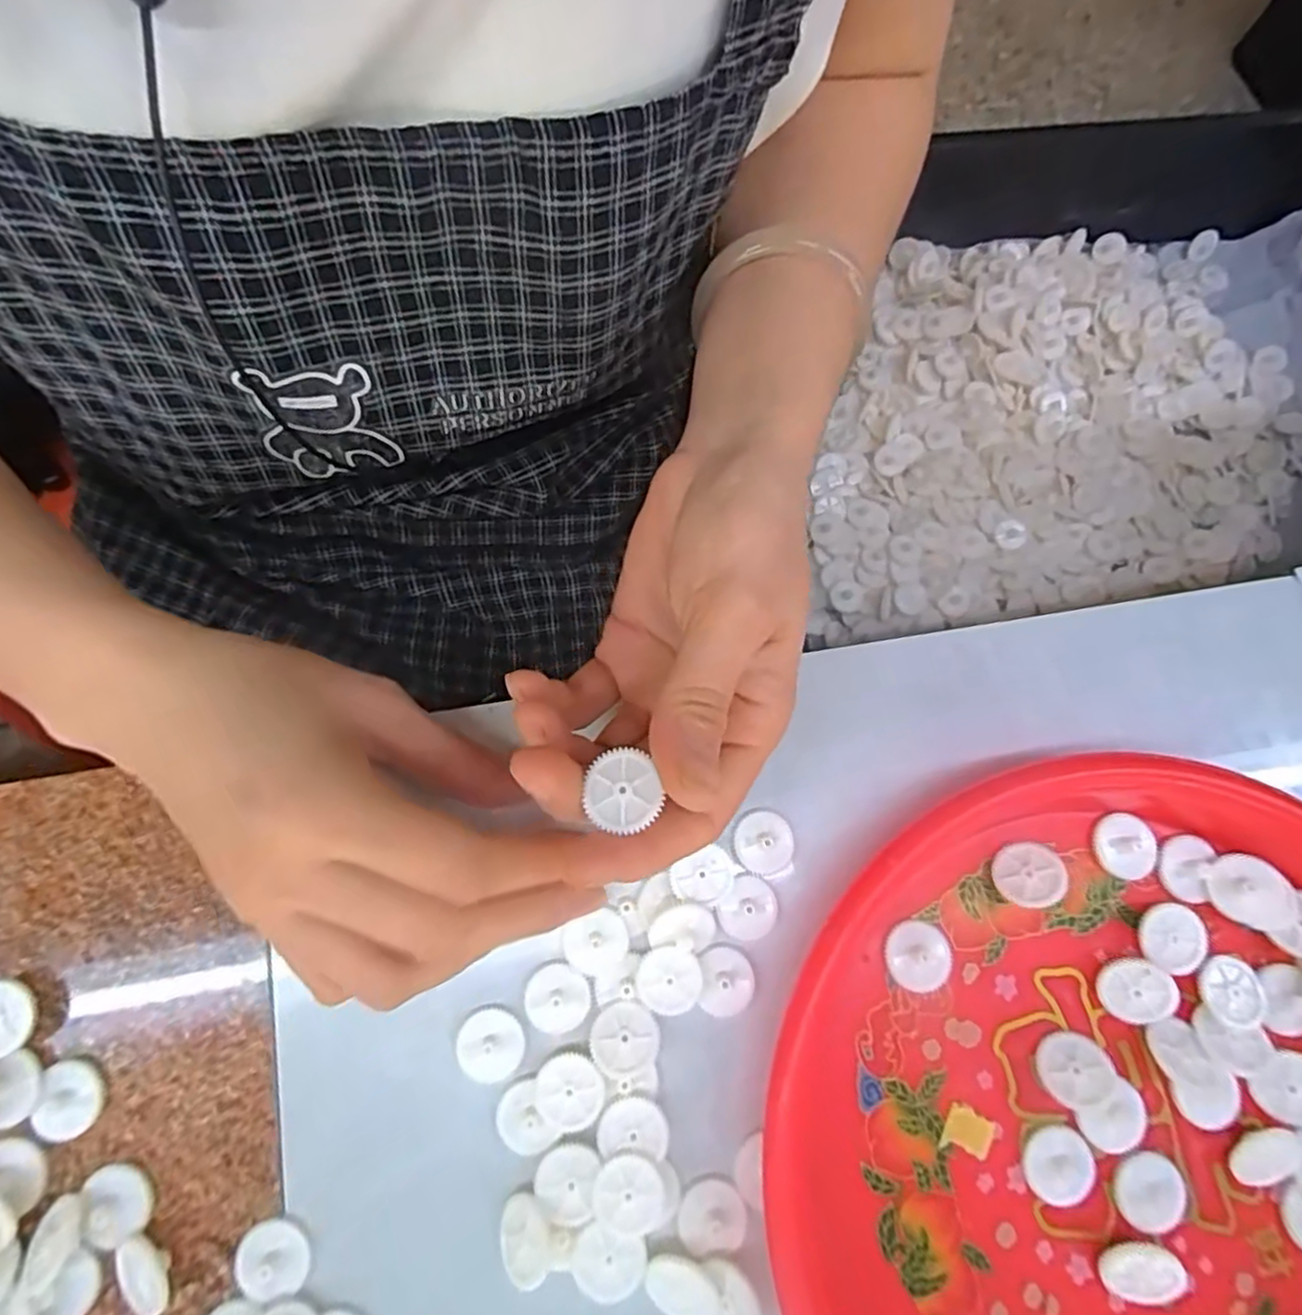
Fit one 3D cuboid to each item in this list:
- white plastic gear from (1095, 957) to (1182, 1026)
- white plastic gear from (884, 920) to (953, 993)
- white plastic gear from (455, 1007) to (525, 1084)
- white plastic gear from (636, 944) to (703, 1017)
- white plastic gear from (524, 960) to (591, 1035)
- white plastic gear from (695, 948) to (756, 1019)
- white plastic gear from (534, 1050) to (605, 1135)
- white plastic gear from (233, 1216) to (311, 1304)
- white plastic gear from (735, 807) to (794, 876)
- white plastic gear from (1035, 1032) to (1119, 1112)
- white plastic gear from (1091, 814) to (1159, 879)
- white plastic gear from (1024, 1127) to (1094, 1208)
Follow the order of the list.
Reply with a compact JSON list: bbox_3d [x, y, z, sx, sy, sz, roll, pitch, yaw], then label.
[{"bbox_3d":[0.160,0.110,0.229,0.023,0.005,0.022,-11,91,17],"label":"white plastic gear"},{"bbox_3d":[0.089,0.100,0.233,0.021,0.004,0.021,9,77,0],"label":"white plastic gear"},{"bbox_3d":[-0.052,0.125,0.225,0.021,0.004,0.022,1,77,-2],"label":"white plastic gear"},{"bbox_3d":[0.006,0.105,0.226,0.020,0.006,0.021,1,77,-2],"label":"white plastic gear"},{"bbox_3d":[-0.031,0.111,0.228,0.020,0.005,0.022,1,77,-2],"label":"white plastic gear"},{"bbox_3d":[0.025,0.107,0.230,0.018,0.004,0.021,0,77,-2],"label":"white plastic gear"},{"bbox_3d":[-0.026,0.136,0.217,0.021,0.004,0.023,1,77,-2],"label":"white plastic gear"},{"bbox_3d":[-0.114,0.181,0.208,0.020,0.004,0.022,1,77,-2],"label":"white plastic gear"},{"bbox_3d":[0.039,0.063,0.241,0.020,0.004,0.021,1,77,-2],"label":"white plastic gear"},{"bbox_3d":[0.136,0.132,0.223,0.023,0.010,0.021,22,77,3],"label":"white plastic gear"},{"bbox_3d":[0.167,0.066,0.243,0.021,0.004,0.021,14,77,1],"label":"white plastic gear"},{"bbox_3d":[0.129,0.160,0.219,0.021,0.004,0.022,1,77,-2],"label":"white plastic gear"}]

